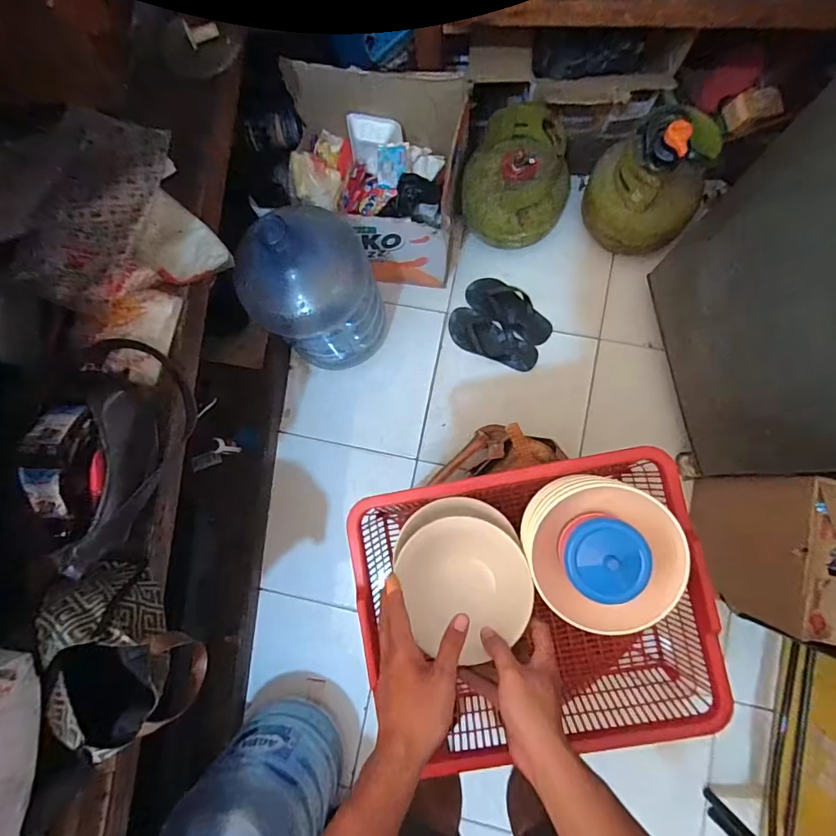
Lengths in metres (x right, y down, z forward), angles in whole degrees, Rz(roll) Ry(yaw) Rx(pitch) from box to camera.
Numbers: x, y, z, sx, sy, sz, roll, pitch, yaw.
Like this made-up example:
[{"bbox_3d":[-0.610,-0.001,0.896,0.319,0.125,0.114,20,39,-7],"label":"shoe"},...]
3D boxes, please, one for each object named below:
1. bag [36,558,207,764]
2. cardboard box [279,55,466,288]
[{"bbox_3d":[-0.408,0.312,0.622,0.170,0.160,0.205,-7,83,3],"label":"bag"},{"bbox_3d":[-0.100,-0.569,1.097,0.410,0.308,0.393,1,83,4],"label":"cardboard box"}]

